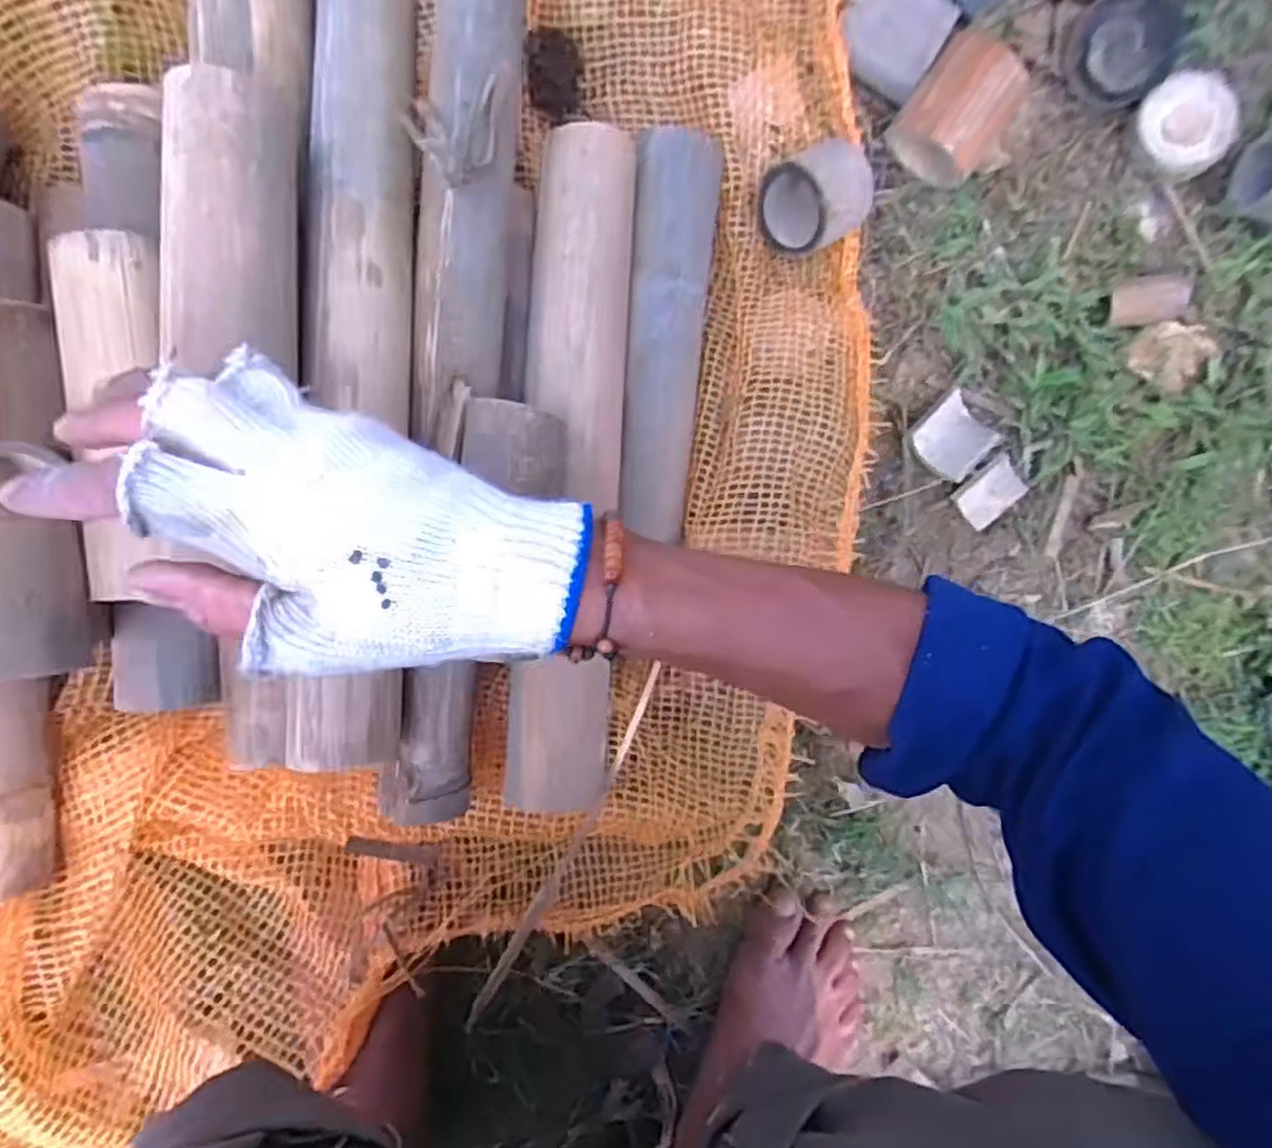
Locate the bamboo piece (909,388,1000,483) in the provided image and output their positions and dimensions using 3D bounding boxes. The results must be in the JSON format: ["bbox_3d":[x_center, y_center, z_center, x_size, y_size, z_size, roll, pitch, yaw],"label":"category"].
[{"bbox_3d":[0.229,-0.100,0.530,0.060,0.014,0.049,-43,94,-3],"label":"bamboo piece"}]

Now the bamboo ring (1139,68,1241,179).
[{"bbox_3d":[0.401,-0.326,0.538,0.059,0.023,0.067,-27,93,-4],"label":"bamboo ring"}]

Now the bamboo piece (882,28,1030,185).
[{"bbox_3d":[0.216,-0.311,0.502,0.064,0.056,0.078,38,109,11],"label":"bamboo piece"}]

